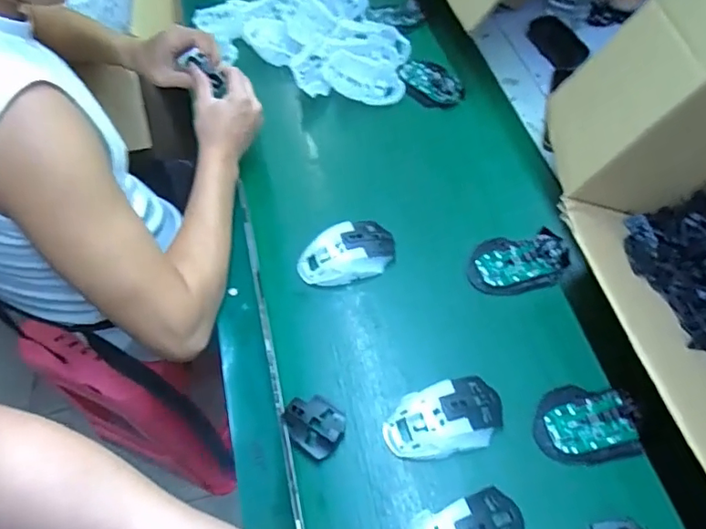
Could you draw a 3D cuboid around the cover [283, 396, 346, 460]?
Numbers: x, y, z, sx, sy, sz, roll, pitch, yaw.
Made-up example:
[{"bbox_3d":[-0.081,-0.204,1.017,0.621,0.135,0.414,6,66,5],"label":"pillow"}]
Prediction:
[{"bbox_3d":[-0.041,0.162,0.541,0.064,0.020,0.050,28,63,21],"label":"cover"}]

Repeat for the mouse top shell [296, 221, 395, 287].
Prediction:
[{"bbox_3d":[-0.007,-0.012,0.634,0.118,0.039,0.064,-24,58,-10],"label":"mouse top shell"}]

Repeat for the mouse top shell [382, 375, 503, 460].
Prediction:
[{"bbox_3d":[0.088,0.150,0.523,0.117,0.043,0.071,-13,57,-4],"label":"mouse top shell"}]

